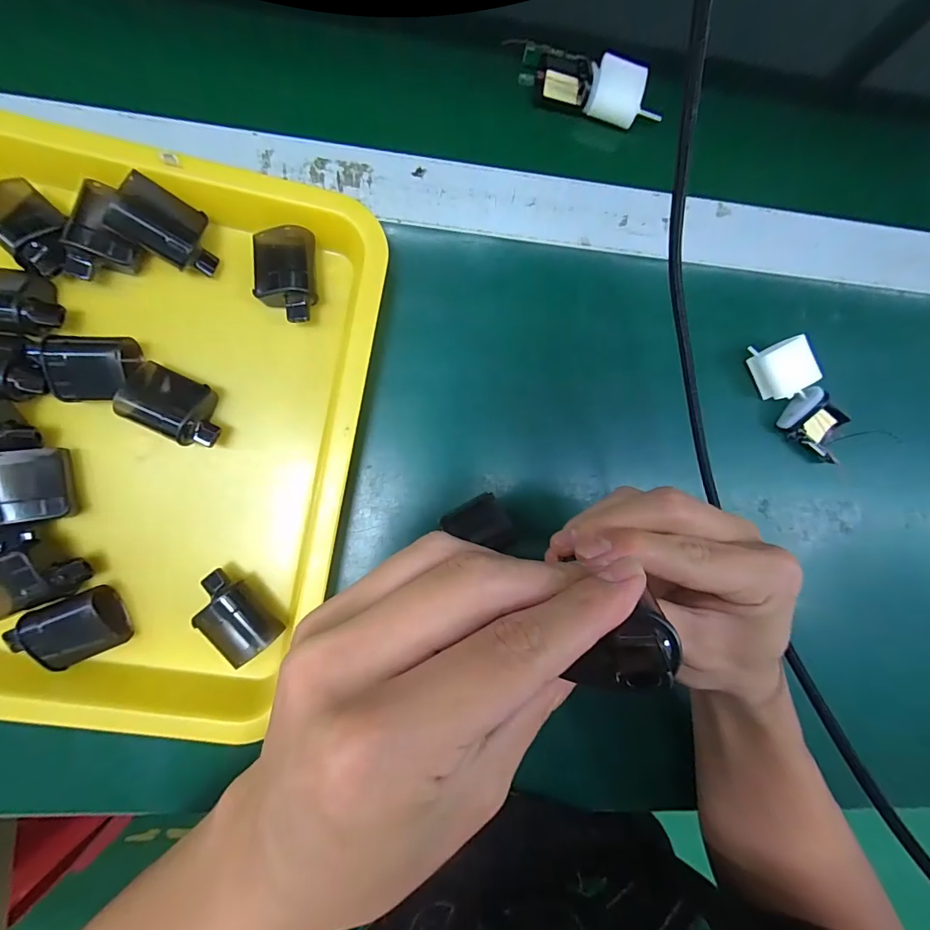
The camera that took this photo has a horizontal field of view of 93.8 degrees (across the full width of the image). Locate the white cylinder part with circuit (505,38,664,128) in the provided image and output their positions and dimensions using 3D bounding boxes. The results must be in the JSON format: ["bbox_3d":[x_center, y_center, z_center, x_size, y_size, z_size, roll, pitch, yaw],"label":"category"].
[{"bbox_3d":[0.085,-0.274,0.313,0.107,0.027,0.035,19,87,-6],"label":"white cylinder part with circuit"}]

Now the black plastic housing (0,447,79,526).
[{"bbox_3d":[-0.253,0.012,0.257,0.034,0.021,0.042,-6,90,-6],"label":"black plastic housing"}]

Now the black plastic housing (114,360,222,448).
[{"bbox_3d":[-0.177,-0.036,0.266,0.058,0.026,0.038,23,87,-6],"label":"black plastic housing"}]

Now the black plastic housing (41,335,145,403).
[{"bbox_3d":[-0.219,-0.057,0.260,0.043,0.026,0.038,1,89,-6],"label":"black plastic housing"}]

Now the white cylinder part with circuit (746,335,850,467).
[{"bbox_3d":[0.245,-0.047,0.315,0.039,0.022,0.093,-39,94,-5],"label":"white cylinder part with circuit"}]

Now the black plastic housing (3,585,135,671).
[{"bbox_3d":[-0.229,0.097,0.255,0.048,0.022,0.039,-22,92,-6],"label":"black plastic housing"}]

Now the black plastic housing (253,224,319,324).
[{"bbox_3d":[-0.114,-0.119,0.278,0.037,0.020,0.057,-3,90,-6],"label":"black plastic housing"}]

